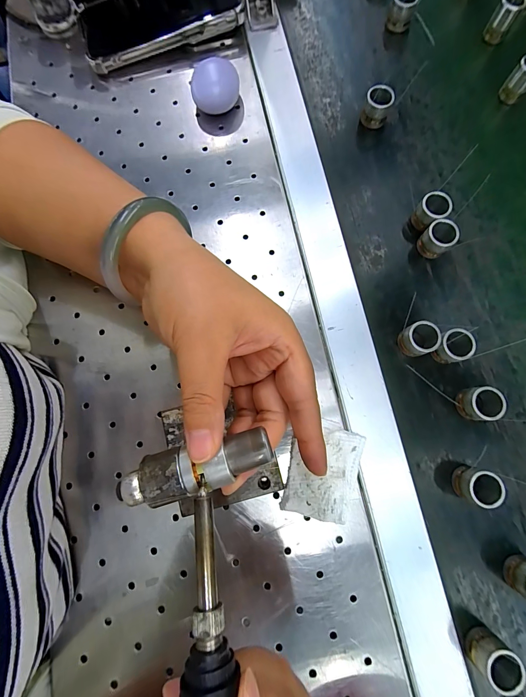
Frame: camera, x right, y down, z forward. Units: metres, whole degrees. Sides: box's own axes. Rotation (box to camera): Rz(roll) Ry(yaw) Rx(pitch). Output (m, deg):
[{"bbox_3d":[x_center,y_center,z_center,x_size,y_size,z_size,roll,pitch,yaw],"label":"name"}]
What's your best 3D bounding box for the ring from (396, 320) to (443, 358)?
[{"bbox_3d":[0.125,-0.007,0.249,0.024,0.026,0.025,0,79,-1],"label":"ring"}]

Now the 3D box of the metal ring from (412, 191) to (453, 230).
[{"bbox_3d":[0.149,-0.121,0.272,0.024,0.024,0.025,0,79,-1],"label":"metal ring"}]

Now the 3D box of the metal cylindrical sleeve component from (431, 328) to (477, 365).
[{"bbox_3d":[0.151,-0.001,0.247,0.024,0.025,0.024,0,79,-1],"label":"metal cylindrical sleeve component"}]

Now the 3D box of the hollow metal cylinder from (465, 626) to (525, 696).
[{"bbox_3d":[0.153,0.206,0.204,0.023,0.027,0.023,0,79,-1],"label":"hollow metal cylinder"}]

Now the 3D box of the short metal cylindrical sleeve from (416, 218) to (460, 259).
[{"bbox_3d":[0.152,-0.096,0.267,0.024,0.023,0.023,0,79,-1],"label":"short metal cylindrical sleeve"}]

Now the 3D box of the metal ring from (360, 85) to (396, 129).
[{"bbox_3d":[0.109,-0.231,0.291,0.024,0.021,0.022,0,79,-1],"label":"metal ring"}]

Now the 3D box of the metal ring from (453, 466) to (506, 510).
[{"bbox_3d":[0.156,0.101,0.225,0.023,0.027,0.024,0,79,-1],"label":"metal ring"}]

